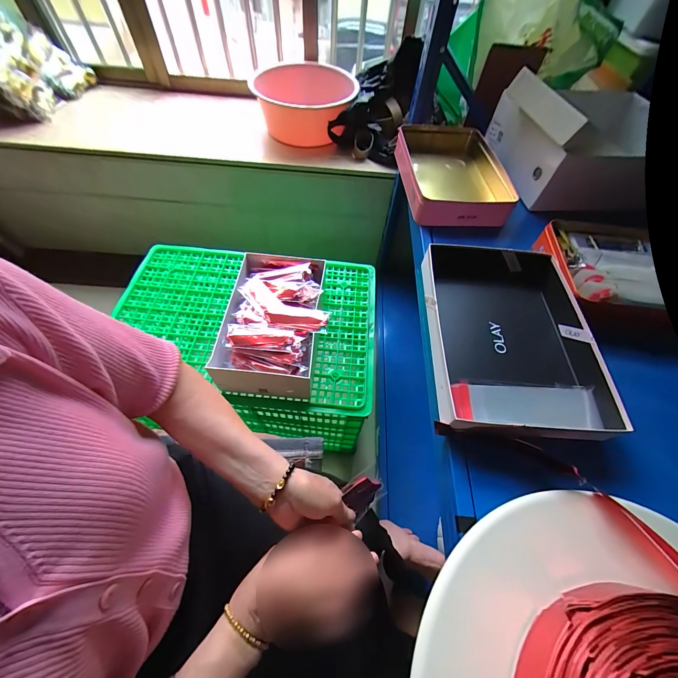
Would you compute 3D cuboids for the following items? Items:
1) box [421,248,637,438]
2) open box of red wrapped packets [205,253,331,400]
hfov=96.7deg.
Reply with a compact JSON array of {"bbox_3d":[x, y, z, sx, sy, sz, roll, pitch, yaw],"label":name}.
[{"bbox_3d":[0.259,-0.011,0.466,0.246,0.051,0.314,3,58,-1],"label":"box"},{"bbox_3d":[-0.142,-0.038,0.699,0.226,0.128,0.331,5,58,0],"label":"open box of red wrapped packets"}]

